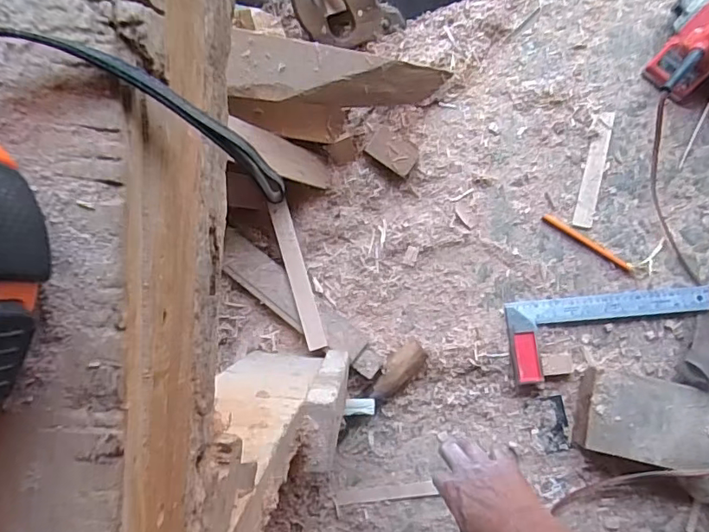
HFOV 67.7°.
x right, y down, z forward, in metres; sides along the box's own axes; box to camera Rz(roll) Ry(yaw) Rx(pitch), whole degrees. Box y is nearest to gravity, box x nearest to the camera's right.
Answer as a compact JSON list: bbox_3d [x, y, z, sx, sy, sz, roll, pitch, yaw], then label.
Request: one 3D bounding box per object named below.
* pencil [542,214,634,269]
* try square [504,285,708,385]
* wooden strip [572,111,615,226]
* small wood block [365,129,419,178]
[{"bbox_3d":[0.364,-0.038,0.823,0.154,0.004,0.012,32,89,5],"label":"pencil"},{"bbox_3d":[0.391,0.096,0.803,0.301,0.025,0.118,-9,86,3],"label":"try square"},{"bbox_3d":[0.376,-0.151,0.826,0.027,0.008,0.180,13,87,5],"label":"wooden strip"},{"bbox_3d":[0.058,-0.180,0.816,0.076,0.024,0.054,30,89,5],"label":"small wood block"}]

